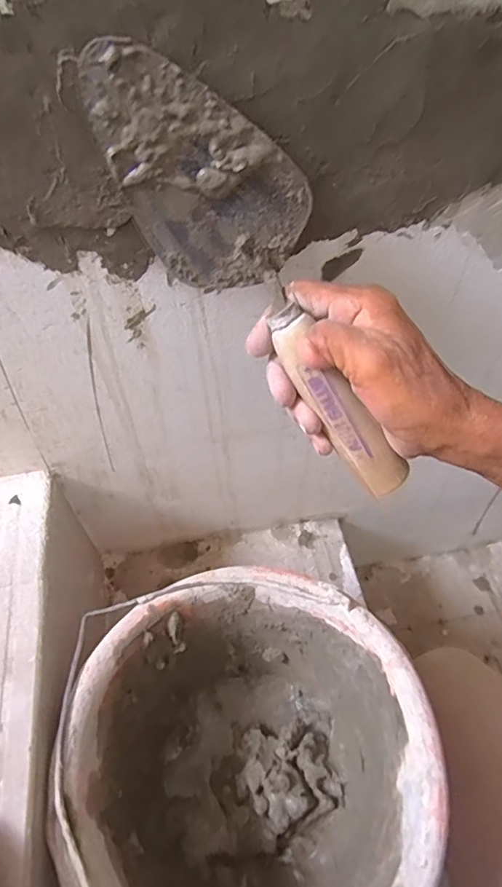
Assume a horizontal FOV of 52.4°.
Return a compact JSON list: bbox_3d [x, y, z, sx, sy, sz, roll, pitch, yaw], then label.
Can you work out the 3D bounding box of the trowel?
[{"bbox_3d":[0.013,-0.082,0.292,0.063,0.073,0.263,-45,108,-28],"label":"trowel"}]

